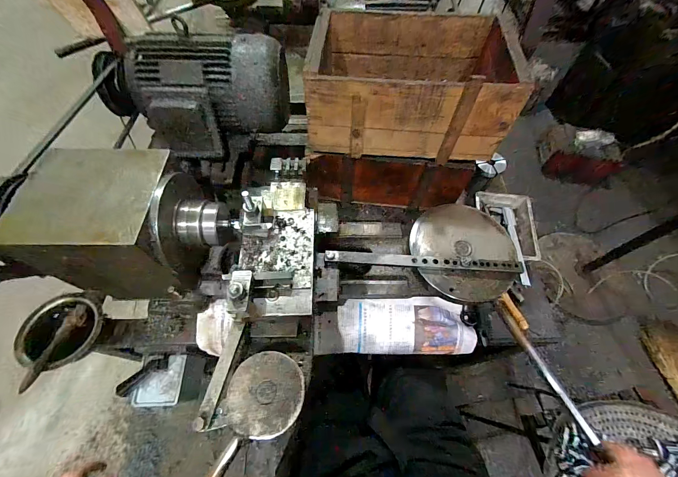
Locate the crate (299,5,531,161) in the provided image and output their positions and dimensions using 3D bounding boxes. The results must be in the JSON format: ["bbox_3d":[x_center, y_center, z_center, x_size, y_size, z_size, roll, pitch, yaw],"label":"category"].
[{"bbox_3d":[0.130,-0.296,0.564,0.346,0.155,0.235,4,59,1],"label":"crate"}]

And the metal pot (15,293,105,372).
[{"bbox_3d":[-0.503,0.168,0.537,0.132,0.041,0.127,1,59,-1],"label":"metal pot"}]

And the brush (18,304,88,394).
[{"bbox_3d":[-0.505,0.191,0.515,0.034,0.027,0.152,2,44,0],"label":"brush"}]

